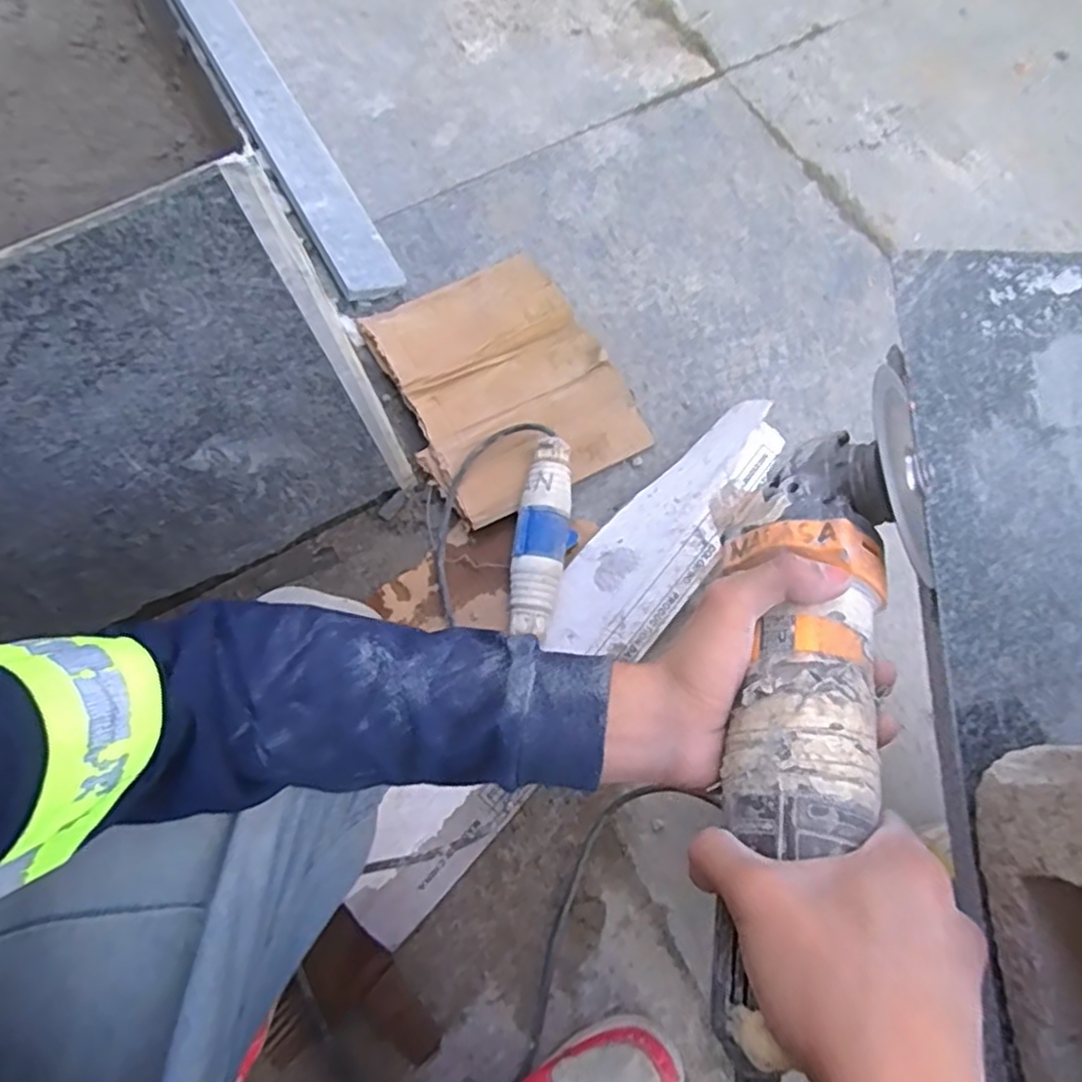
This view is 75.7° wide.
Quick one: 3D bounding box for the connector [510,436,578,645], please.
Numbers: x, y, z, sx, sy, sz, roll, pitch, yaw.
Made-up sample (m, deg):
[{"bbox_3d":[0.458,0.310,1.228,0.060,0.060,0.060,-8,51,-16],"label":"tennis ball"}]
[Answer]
[{"bbox_3d":[0.003,-0.005,0.669,0.052,0.043,0.190,7,71,4],"label":"connector"}]

